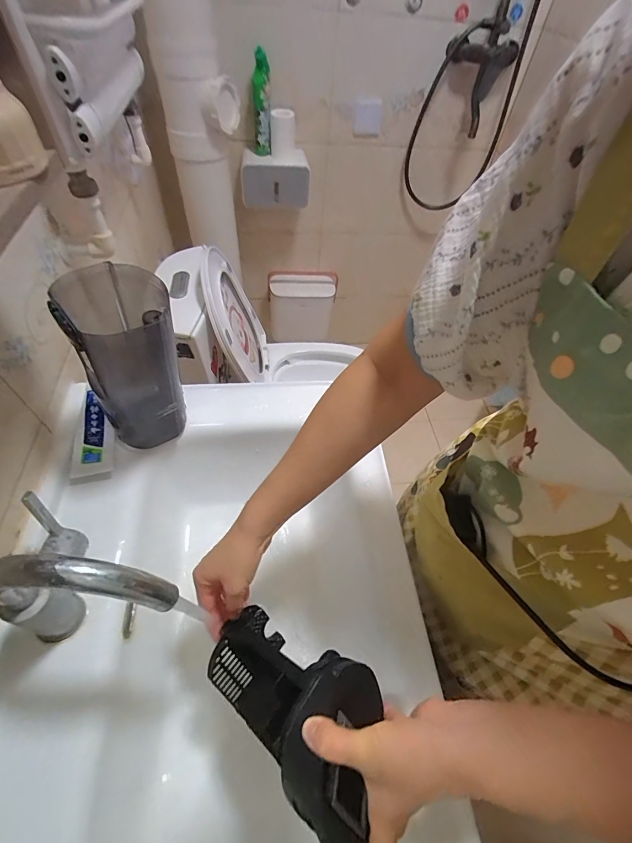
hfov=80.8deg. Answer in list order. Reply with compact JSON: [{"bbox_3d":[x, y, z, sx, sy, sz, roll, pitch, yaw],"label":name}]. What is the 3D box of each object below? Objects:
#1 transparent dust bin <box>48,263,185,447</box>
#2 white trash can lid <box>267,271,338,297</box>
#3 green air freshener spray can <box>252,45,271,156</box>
[{"bbox_3d":[-0.245,-0.075,0.504,0.122,0.243,0.142,-29,61,-24],"label":"transparent dust bin"},{"bbox_3d":[-0.054,-0.573,1.528,0.284,0.103,0.083,3,53,-4],"label":"white trash can lid"},{"bbox_3d":[-0.154,-0.891,1.055,0.048,0.223,0.062,-1,53,-7],"label":"green air freshener spray can"}]

